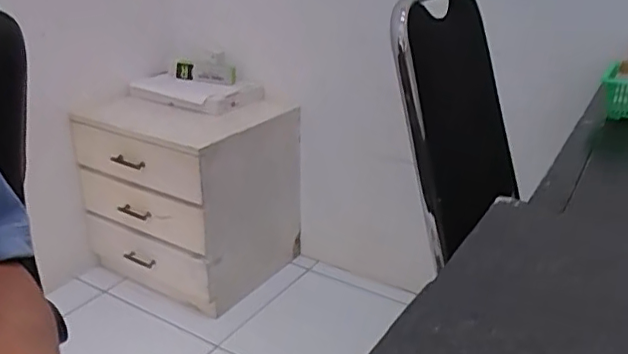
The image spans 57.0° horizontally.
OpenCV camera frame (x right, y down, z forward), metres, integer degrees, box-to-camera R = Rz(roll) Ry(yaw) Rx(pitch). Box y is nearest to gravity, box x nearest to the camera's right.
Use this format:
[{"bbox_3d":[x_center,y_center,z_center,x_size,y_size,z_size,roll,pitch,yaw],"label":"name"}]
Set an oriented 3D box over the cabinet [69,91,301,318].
[{"bbox_3d":[-0.346,0.048,1.600,0.538,0.477,0.358,14,28,28],"label":"cabinet"}]

